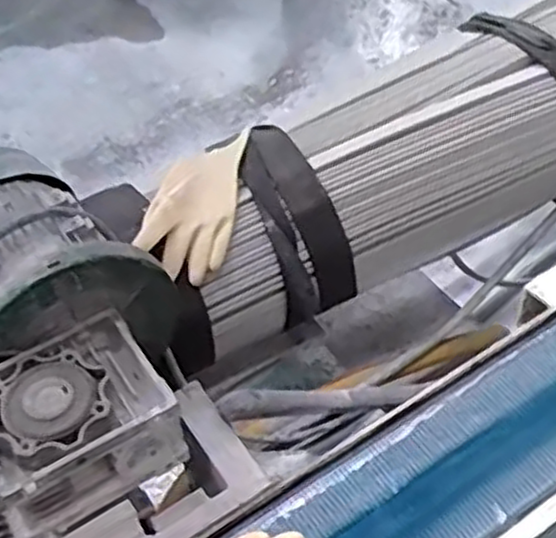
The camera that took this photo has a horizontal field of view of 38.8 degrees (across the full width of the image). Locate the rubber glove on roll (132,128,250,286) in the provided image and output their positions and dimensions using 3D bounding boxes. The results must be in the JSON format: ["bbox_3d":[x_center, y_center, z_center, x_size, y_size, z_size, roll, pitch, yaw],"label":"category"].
[{"bbox_3d":[-0.095,-0.082,0.925,0.102,0.039,0.218,7,48,9],"label":"rubber glove on roll"}]

